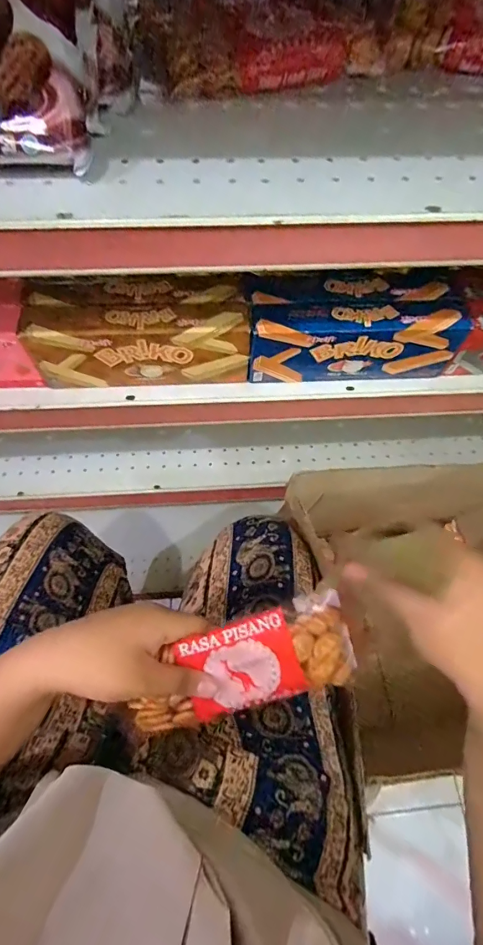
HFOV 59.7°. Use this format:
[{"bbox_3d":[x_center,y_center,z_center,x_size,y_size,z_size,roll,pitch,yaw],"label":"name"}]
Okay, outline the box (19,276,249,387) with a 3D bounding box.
[{"bbox_3d":[-0.100,-0.139,0.422,0.205,0.089,0.062,-3,64,-4],"label":"box"}]

